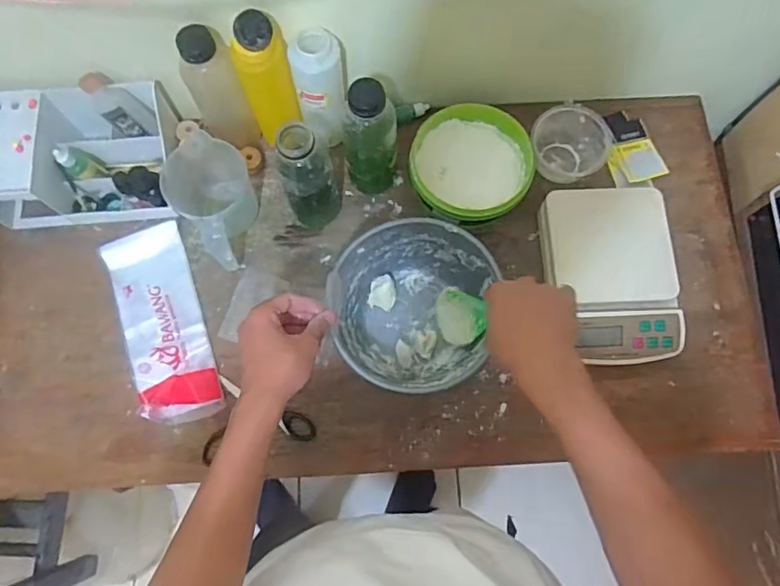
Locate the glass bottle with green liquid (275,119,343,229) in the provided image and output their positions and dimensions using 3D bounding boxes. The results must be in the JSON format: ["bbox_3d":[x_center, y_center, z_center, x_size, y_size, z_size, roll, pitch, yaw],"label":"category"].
[{"bbox_3d":[-0.097,-0.127,0.641,0.064,0.168,0.060,-12,75,-3],"label":"glass bottle with green liquid"}]

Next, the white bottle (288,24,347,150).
[{"bbox_3d":[-0.086,-0.252,0.667,0.057,0.159,0.052,0,75,0],"label":"white bottle"}]

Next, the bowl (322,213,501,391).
[{"bbox_3d":[0.022,0.012,0.651,0.171,0.105,0.179,0,75,0],"label":"bowl"}]

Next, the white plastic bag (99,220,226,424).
[{"bbox_3d":[-0.295,0.037,0.690,0.095,0.025,0.261,-20,76,-5],"label":"white plastic bag"}]

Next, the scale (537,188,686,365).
[{"bbox_3d":[0.277,-0.022,0.682,0.156,0.049,0.221,-5,75,-1],"label":"scale"}]

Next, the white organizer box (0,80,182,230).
[{"bbox_3d":[-0.409,-0.180,0.702,0.233,0.088,0.151,-4,75,-1],"label":"white organizer box"}]

